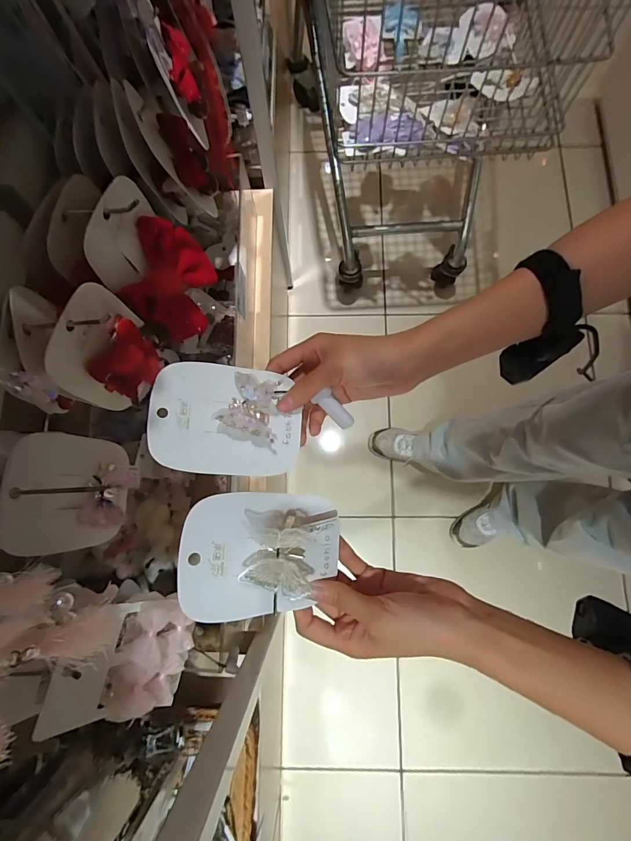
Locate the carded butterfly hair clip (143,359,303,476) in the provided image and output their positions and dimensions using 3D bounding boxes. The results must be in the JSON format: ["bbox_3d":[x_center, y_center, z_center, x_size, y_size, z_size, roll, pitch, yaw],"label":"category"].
[{"bbox_3d":[-0.066,-0.002,0.295,0.113,0.024,0.085,5,82,-17],"label":"carded butterfly hair clip"}]

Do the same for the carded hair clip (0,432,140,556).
[{"bbox_3d":[-0.180,0.051,0.292,0.023,0.099,0.085,-16,74,20],"label":"carded hair clip"}]

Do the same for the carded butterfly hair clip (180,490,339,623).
[{"bbox_3d":[-0.031,0.092,0.261,0.112,0.030,0.082,7,78,-25],"label":"carded butterfly hair clip"}]

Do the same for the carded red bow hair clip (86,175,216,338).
[{"bbox_3d":[-0.144,-0.138,0.348,0.032,0.121,0.095,5,79,36],"label":"carded red bow hair clip"}]

